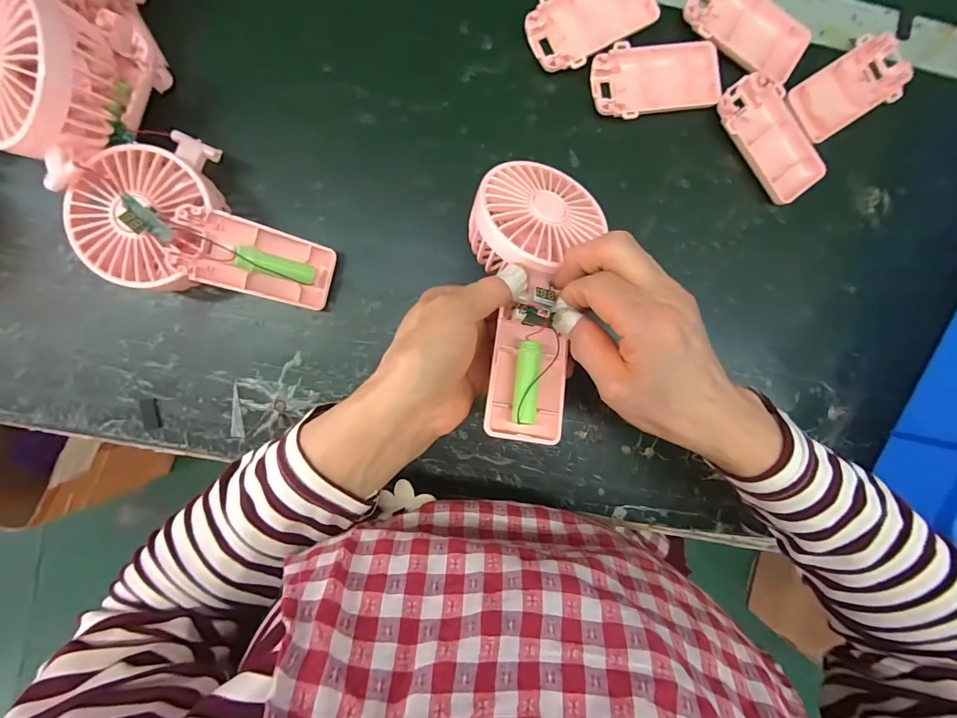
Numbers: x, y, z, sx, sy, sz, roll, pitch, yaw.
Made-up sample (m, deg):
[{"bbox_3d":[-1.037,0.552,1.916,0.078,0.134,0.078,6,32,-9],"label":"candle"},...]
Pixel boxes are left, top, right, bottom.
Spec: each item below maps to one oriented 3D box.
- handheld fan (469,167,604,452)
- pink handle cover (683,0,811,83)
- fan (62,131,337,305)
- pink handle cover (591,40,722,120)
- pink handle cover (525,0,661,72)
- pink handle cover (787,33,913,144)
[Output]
[{"bbox_3d":[0.035,-0.041,0.259,0.081,0.034,0.180,5,78,-4],"label":"handheld fan"},{"bbox_3d":[0.201,-0.251,0.313,0.094,0.012,0.053,33,91,-4],"label":"pink handle cover"},{"bbox_3d":[-0.179,-0.090,0.277,0.156,0.062,0.102,13,92,-4],"label":"fan"},{"bbox_3d":[0.132,-0.208,0.311,0.096,0.011,0.049,-12,94,-3],"label":"pink handle cover"},{"bbox_3d":[0.083,-0.249,0.309,0.096,0.015,0.051,-25,94,-2],"label":"pink handle cover"},{"bbox_3d":[0.289,-0.211,0.324,0.096,0.013,0.050,-35,94,-1],"label":"pink handle cover"}]

